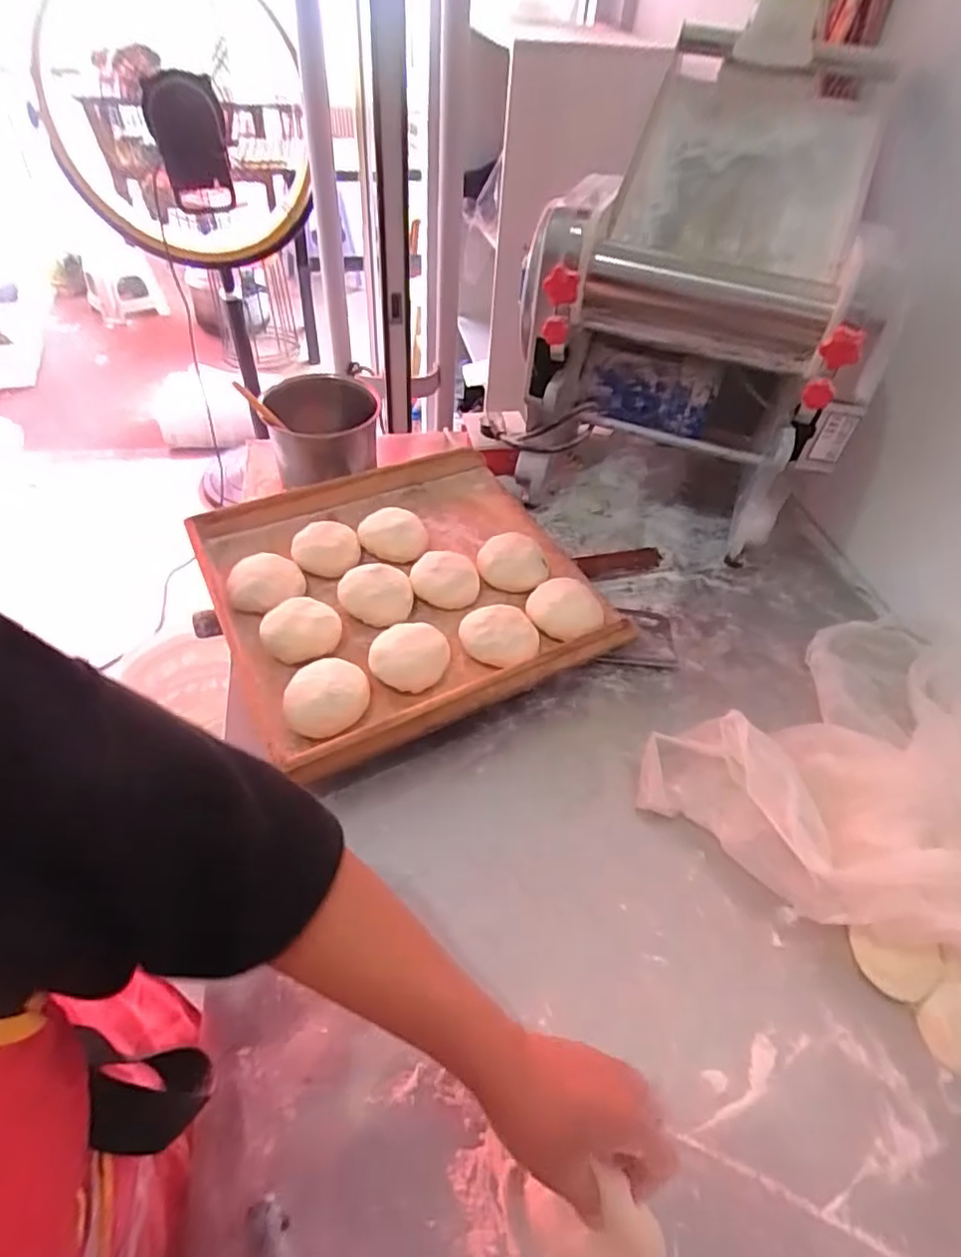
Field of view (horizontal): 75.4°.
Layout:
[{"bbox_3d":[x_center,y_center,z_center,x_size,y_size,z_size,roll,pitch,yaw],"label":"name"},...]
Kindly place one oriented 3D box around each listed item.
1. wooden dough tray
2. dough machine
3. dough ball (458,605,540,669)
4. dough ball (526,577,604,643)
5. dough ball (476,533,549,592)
[{"bbox_3d":[-0.083,-0.044,0.699,0.389,0.085,0.363,-20,53,-21],"label":"wooden dough tray"},{"bbox_3d":[0.242,-0.410,0.767,0.352,0.412,0.415,12,49,6],"label":"dough machine"},{"bbox_3d":[0.020,0.006,0.639,0.078,0.036,0.067,9,48,4],"label":"dough ball"},{"bbox_3d":[0.089,-0.022,0.653,0.081,0.036,0.058,29,53,20],"label":"dough ball"},{"bbox_3d":[0.039,-0.078,0.712,0.079,0.045,0.068,13,49,7],"label":"dough ball"}]

